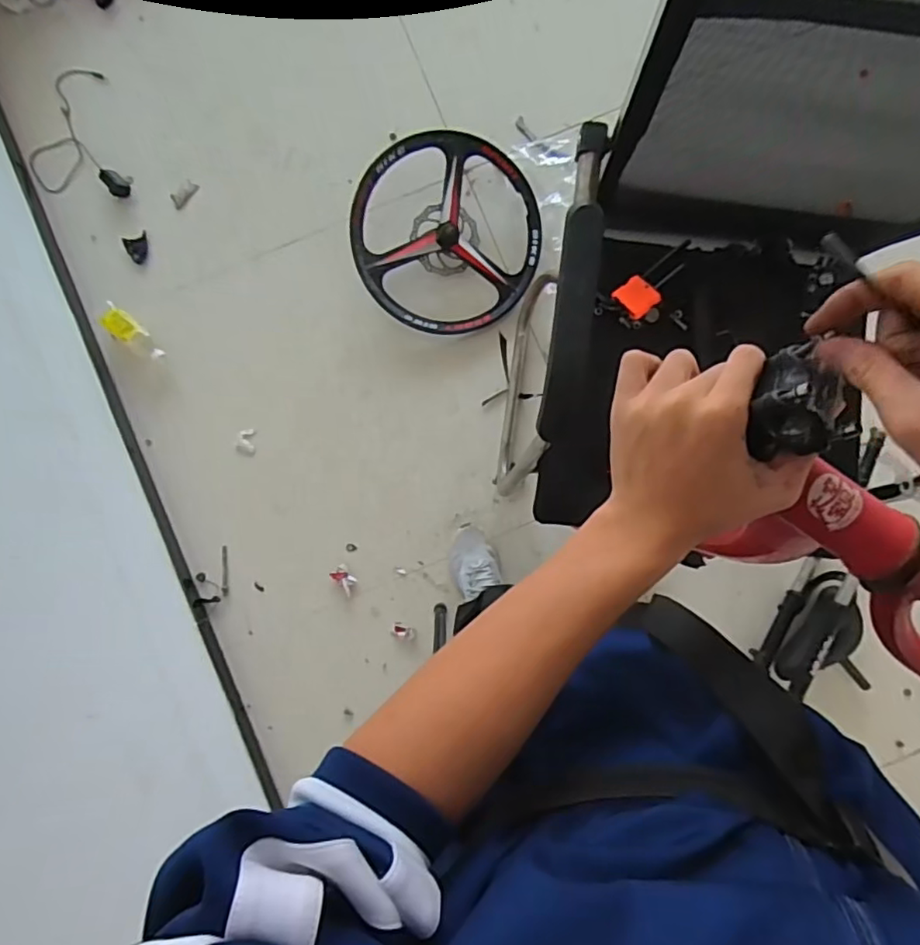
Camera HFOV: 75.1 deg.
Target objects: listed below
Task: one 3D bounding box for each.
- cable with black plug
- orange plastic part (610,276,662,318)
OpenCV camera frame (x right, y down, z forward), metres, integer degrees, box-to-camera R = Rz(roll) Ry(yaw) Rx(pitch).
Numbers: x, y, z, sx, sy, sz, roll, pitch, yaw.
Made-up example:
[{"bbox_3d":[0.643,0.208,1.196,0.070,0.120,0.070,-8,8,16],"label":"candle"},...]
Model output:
[{"bbox_3d":[-0.872,-0.744,1.349,0.208,0.060,0.307,-18,88,0],"label":"cable with black plug"},{"bbox_3d":[0.261,-0.260,0.880,0.051,0.012,0.055,-41,88,0],"label":"orange plastic part"}]

